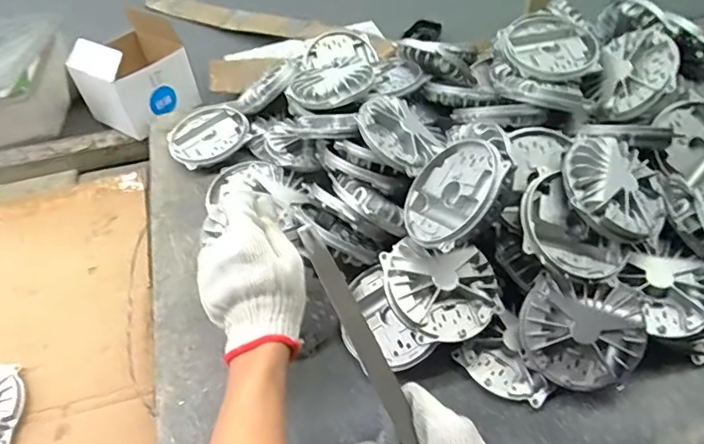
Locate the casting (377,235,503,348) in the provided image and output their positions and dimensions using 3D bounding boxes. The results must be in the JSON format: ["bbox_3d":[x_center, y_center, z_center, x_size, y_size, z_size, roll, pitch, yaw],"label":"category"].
[{"bbox_3d":[0.086,0.064,0.485,0.107,0.034,0.089,-3,53,1],"label":"casting"}]

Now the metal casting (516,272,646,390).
[{"bbox_3d":[0.213,0.103,0.481,0.106,0.021,0.098,1,93,13],"label":"metal casting"}]

